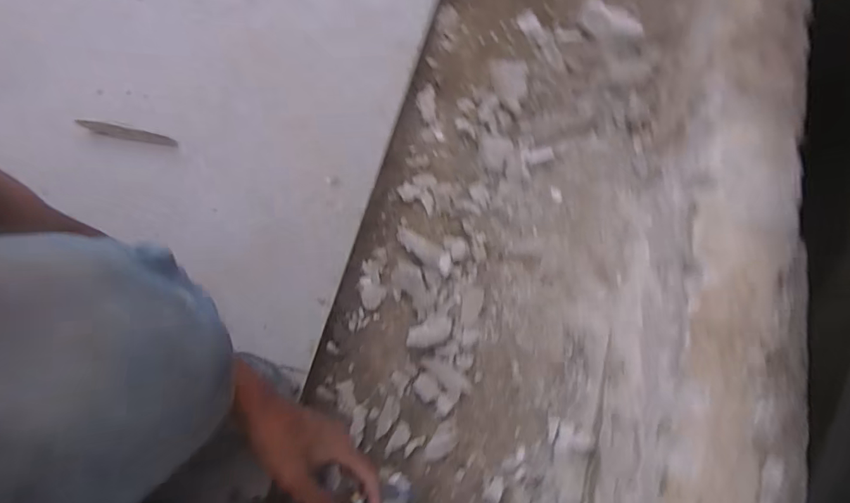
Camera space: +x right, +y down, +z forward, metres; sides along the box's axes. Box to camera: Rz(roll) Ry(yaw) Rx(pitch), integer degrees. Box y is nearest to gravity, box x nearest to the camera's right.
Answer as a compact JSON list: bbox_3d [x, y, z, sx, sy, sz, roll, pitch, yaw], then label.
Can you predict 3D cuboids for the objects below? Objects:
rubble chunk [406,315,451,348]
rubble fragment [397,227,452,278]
[{"bbox_3d":[0.005,0.105,0.601,0.060,0.021,0.032,-19,70,-5],"label":"rubble chunk"},{"bbox_3d":[-0.002,0.001,0.642,0.089,0.028,0.027,30,73,12],"label":"rubble fragment"}]

